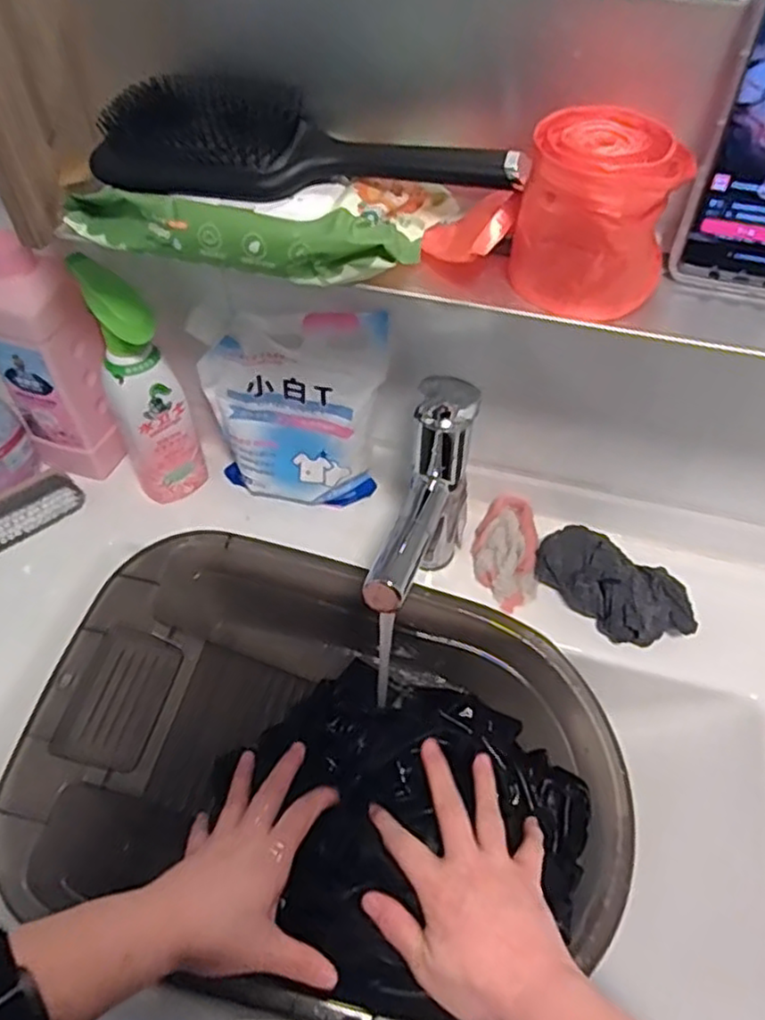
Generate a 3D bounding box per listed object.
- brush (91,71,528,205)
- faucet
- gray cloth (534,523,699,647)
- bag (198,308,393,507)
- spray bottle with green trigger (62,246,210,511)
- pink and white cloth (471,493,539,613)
[{"bbox_3d":[-0.045,-0.210,0.398,0.251,0.035,0.079,5,52,4],"label":"brush"},{"bbox_3d":[0.034,0.019,0.541,0.051,0.191,0.176,11,53,8],"label":"faucet"},{"bbox_3d":[0.203,0.064,0.600,0.142,0.059,0.072,36,60,24],"label":"gray cloth"},{"bbox_3d":[-0.077,-0.083,0.612,0.159,0.200,0.047,3,52,2],"label":"bag"},{"bbox_3d":[-0.216,-0.110,0.624,0.065,0.222,0.081,-17,54,-13],"label":"spray bottle with green trigger"},{"bbox_3d":[0.115,0.033,0.640,0.057,0.037,0.110,3,52,2],"label":"pink and white cloth"}]

